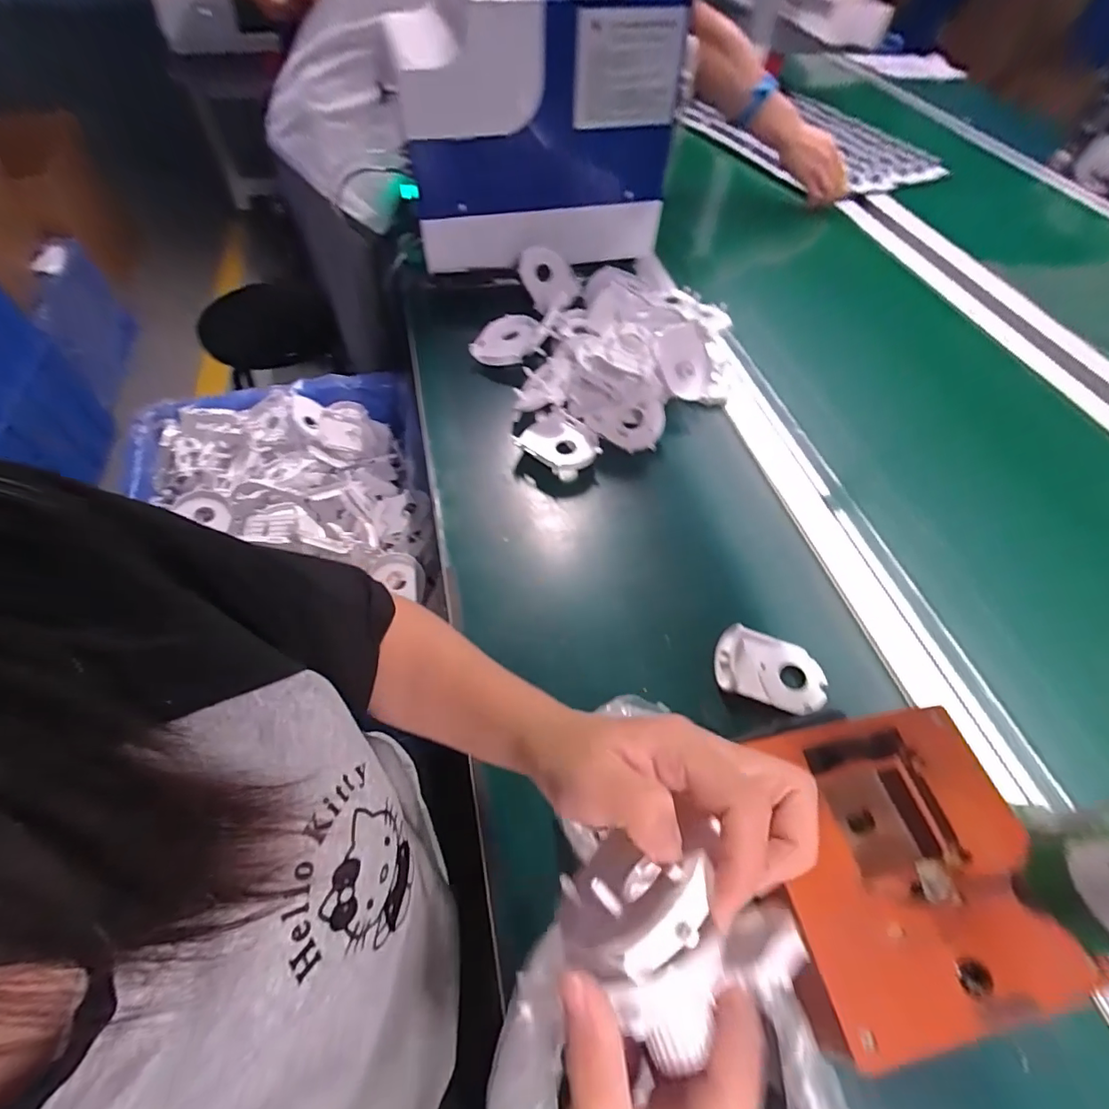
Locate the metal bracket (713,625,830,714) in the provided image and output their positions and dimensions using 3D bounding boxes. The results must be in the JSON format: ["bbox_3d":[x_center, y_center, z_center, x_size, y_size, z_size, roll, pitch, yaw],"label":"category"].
[{"bbox_3d":[0.178,0.095,0.424,0.087,0.013,0.056,18,57,10],"label":"metal bracket"}]

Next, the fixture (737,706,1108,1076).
[{"bbox_3d":[0.194,0.186,0.317,0.161,0.065,0.157,-11,57,-9],"label":"fixture"}]

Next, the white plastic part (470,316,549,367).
[{"bbox_3d":[-0.058,-0.267,0.632,0.090,0.021,0.069,-11,69,6],"label":"white plastic part"}]

